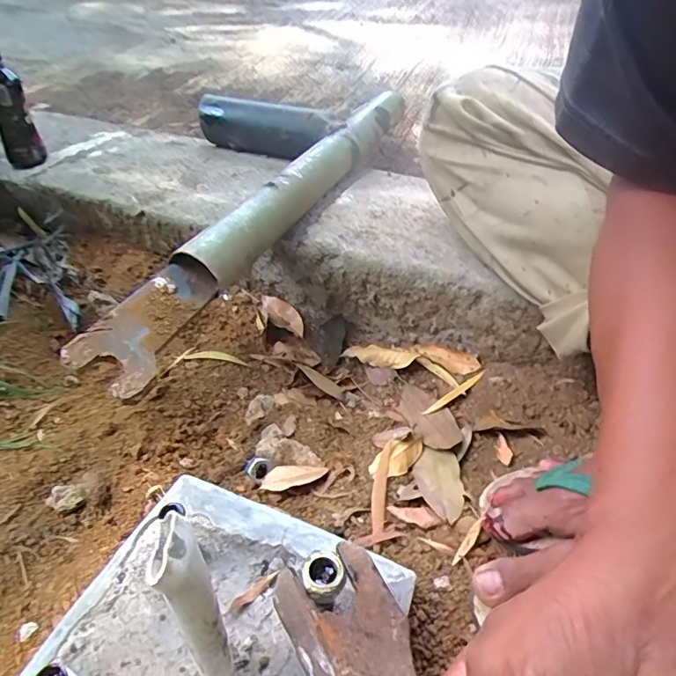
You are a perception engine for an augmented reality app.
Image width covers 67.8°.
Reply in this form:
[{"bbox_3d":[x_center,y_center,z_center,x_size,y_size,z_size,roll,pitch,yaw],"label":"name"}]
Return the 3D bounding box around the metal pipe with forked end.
[{"bbox_3d":[-0.041,-0.188,0.602,0.078,0.047,0.700,17,45,14],"label":"metal pipe with forked end"}]

